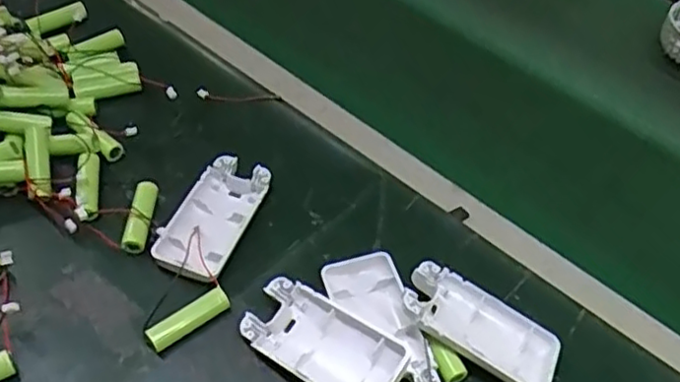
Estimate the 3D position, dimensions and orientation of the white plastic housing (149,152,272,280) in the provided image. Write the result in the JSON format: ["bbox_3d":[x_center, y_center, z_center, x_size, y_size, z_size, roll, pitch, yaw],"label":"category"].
[{"bbox_3d":[-0.083,0.016,0.426,0.044,0.013,0.094,20,50,8],"label":"white plastic housing"}]

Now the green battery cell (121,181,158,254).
[{"bbox_3d":[-0.127,0.014,0.421,0.013,0.011,0.053,5,50,-5],"label":"green battery cell"}]

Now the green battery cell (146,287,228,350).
[{"bbox_3d":[-0.087,0.074,0.382,0.050,0.011,0.012,-30,60,-29],"label":"green battery cell"}]

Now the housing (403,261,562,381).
[{"bbox_3d":[0.082,0.081,0.385,0.096,0.017,0.047,30,44,3],"label":"housing"}]

